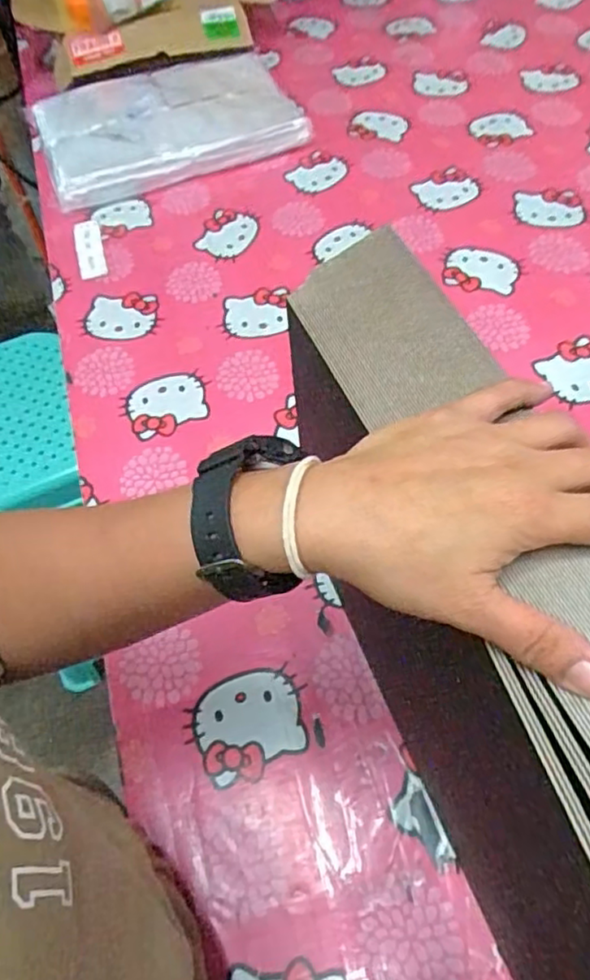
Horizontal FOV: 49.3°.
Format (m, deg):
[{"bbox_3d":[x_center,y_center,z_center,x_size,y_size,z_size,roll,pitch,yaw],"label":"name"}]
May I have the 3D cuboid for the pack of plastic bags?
[{"bbox_3d":[-0.175,-0.502,0.869,0.334,0.054,0.221,-19,59,-8],"label":"pack of plastic bags"}]

